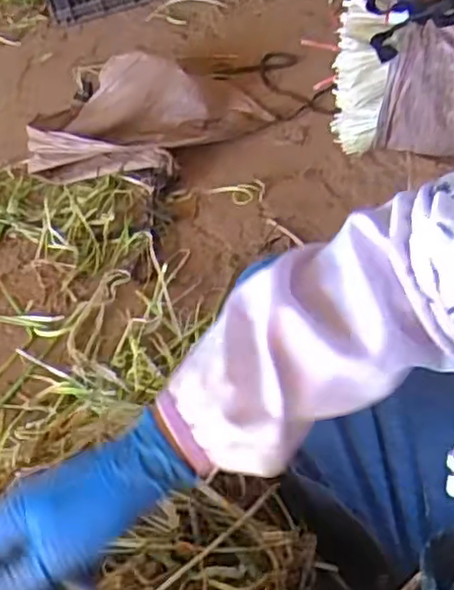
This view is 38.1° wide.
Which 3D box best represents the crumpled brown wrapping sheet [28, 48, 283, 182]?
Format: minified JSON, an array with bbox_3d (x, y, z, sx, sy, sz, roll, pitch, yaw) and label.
[{"bbox_3d":[-0.156,-0.353,1.274,0.449,0.096,0.283,-6,52,4],"label":"crumpled brown wrapping sheet"}]

